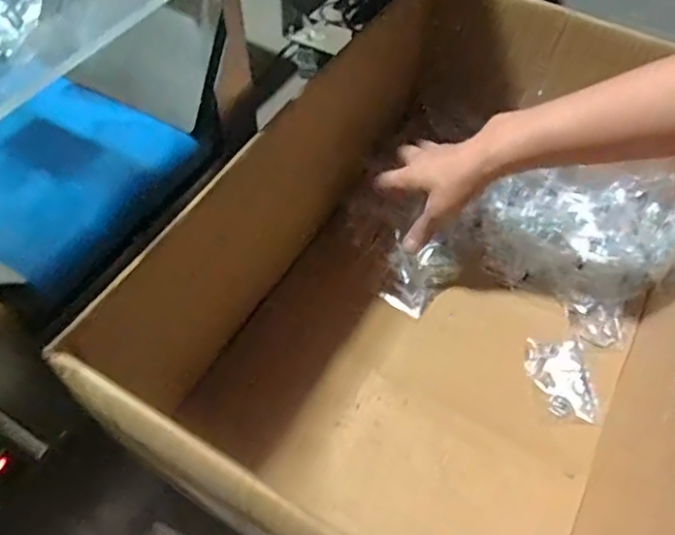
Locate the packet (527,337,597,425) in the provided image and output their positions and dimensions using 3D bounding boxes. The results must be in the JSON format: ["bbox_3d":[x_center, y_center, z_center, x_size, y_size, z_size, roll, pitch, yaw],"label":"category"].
[{"bbox_3d":[0.223,0.113,0.565,0.053,0.011,0.083,-2,54,-1],"label":"packet"}]

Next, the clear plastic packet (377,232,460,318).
[{"bbox_3d":[0.089,0.008,0.623,0.075,0.031,0.084,26,58,17],"label":"clear plastic packet"}]

